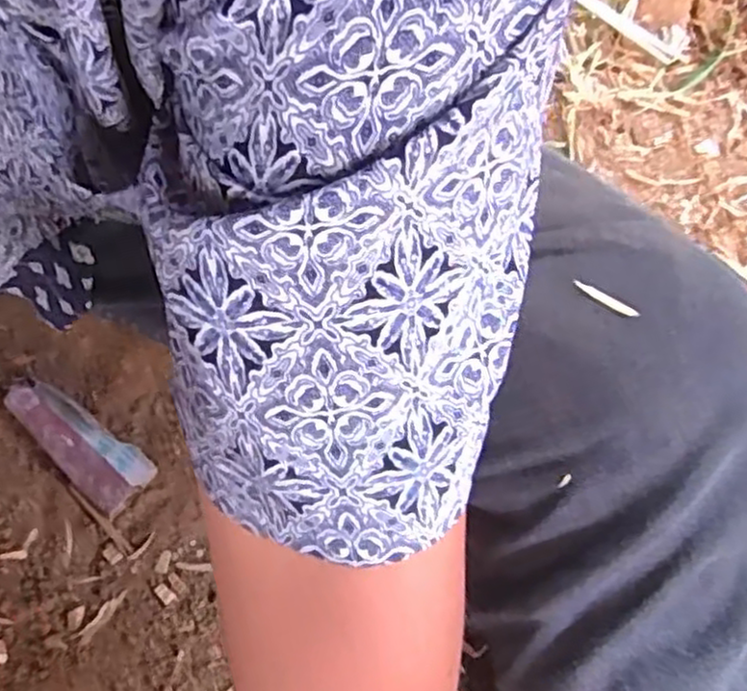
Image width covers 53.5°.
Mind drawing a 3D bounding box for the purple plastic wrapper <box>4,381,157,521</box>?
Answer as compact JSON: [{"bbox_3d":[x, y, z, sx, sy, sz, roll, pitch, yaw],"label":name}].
[{"bbox_3d":[-0.184,0.060,0.459,0.099,0.023,0.039,36,67,16],"label":"purple plastic wrapper"}]

